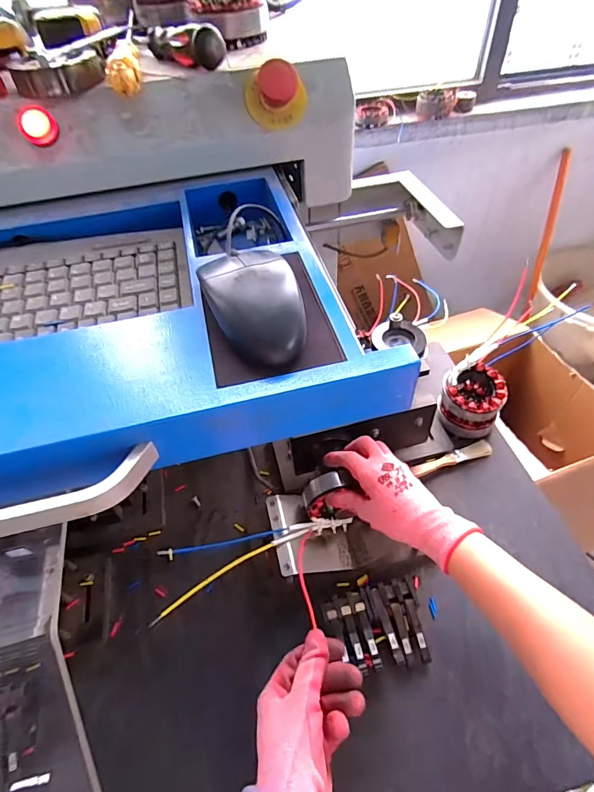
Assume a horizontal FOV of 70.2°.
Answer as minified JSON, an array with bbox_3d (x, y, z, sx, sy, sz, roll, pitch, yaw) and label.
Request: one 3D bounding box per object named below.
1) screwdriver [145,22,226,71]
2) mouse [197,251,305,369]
[{"bbox_3d":[-0.110,-0.346,0.414,0.026,0.033,0.099,-38,58,-24],"label":"screwdriver"},{"bbox_3d":[-0.027,-0.063,0.274,0.056,0.031,0.087,-20,52,-12],"label":"mouse"}]

